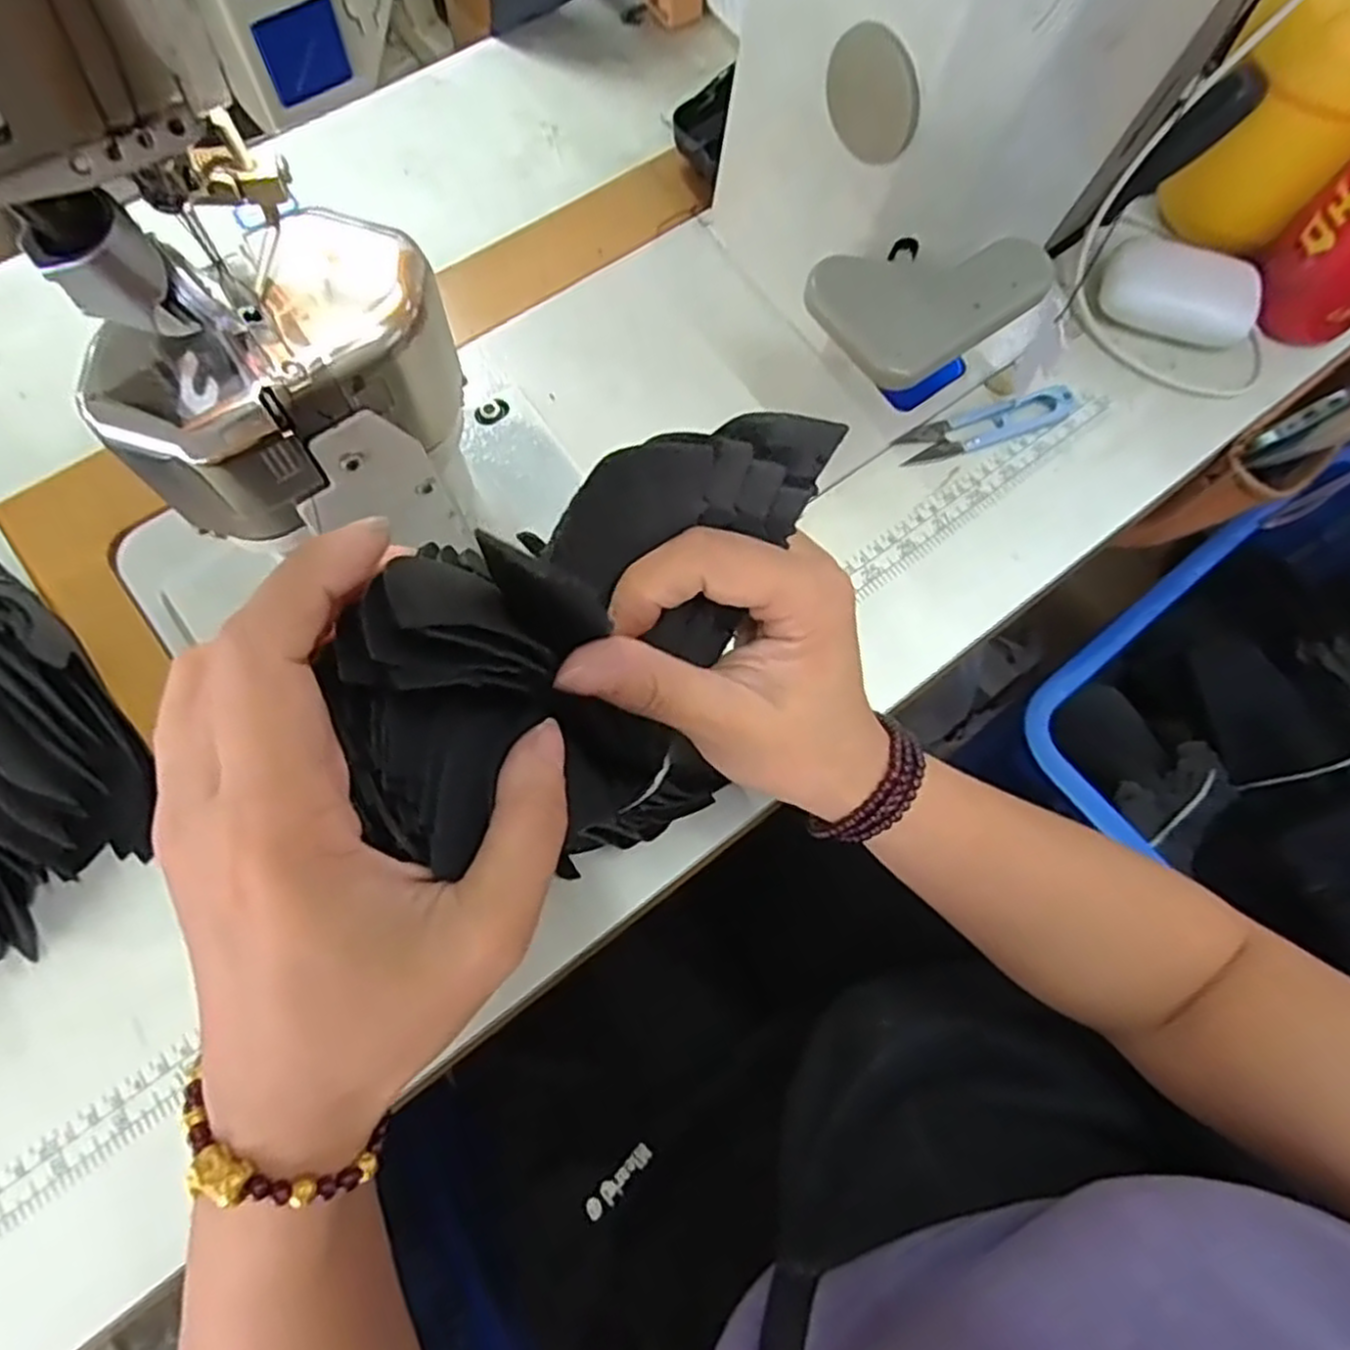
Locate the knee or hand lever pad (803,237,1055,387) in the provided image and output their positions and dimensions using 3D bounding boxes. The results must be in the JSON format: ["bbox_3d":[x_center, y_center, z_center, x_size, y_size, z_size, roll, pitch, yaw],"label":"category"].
[{"bbox_3d":[0.116,-0.175,0.355,0.099,0.015,0.067,-32,73,-12],"label":"knee or hand lever pad"}]

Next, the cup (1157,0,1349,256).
[{"bbox_3d":[0.327,-0.300,0.411,0.080,0.117,0.073,41,74,13],"label":"cup"}]

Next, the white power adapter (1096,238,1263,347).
[{"bbox_3d":[0.284,-0.215,0.440,0.084,0.042,0.033,23,71,8],"label":"white power adapter"}]

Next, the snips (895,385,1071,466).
[{"bbox_3d":[0.172,-0.139,0.429,0.101,0.011,0.025,-17,71,-7],"label":"snips"}]

